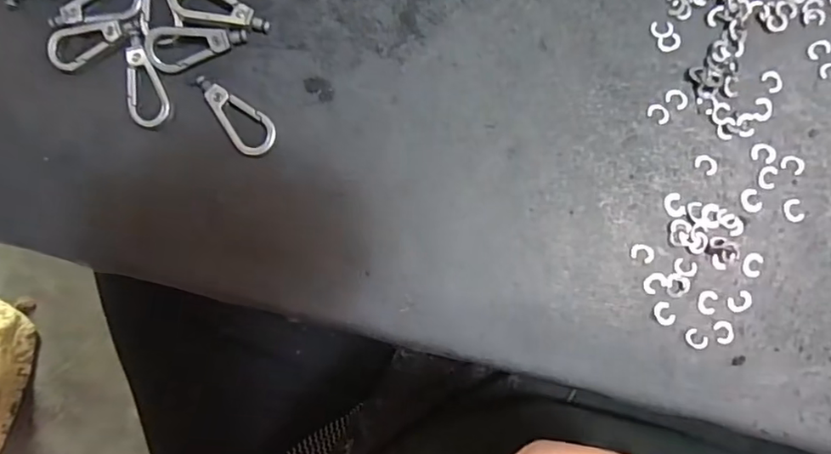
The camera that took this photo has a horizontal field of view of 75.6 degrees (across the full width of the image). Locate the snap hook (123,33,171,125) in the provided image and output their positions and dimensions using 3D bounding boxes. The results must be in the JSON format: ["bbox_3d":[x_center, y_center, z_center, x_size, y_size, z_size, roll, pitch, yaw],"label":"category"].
[{"bbox_3d":[-0.103,-0.055,0.202,0.014,0.004,0.033,-14,88,5],"label":"snap hook"}]

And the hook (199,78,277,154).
[{"bbox_3d":[-0.068,-0.042,0.201,0.036,0.004,0.015,45,93,4],"label":"hook"}]

